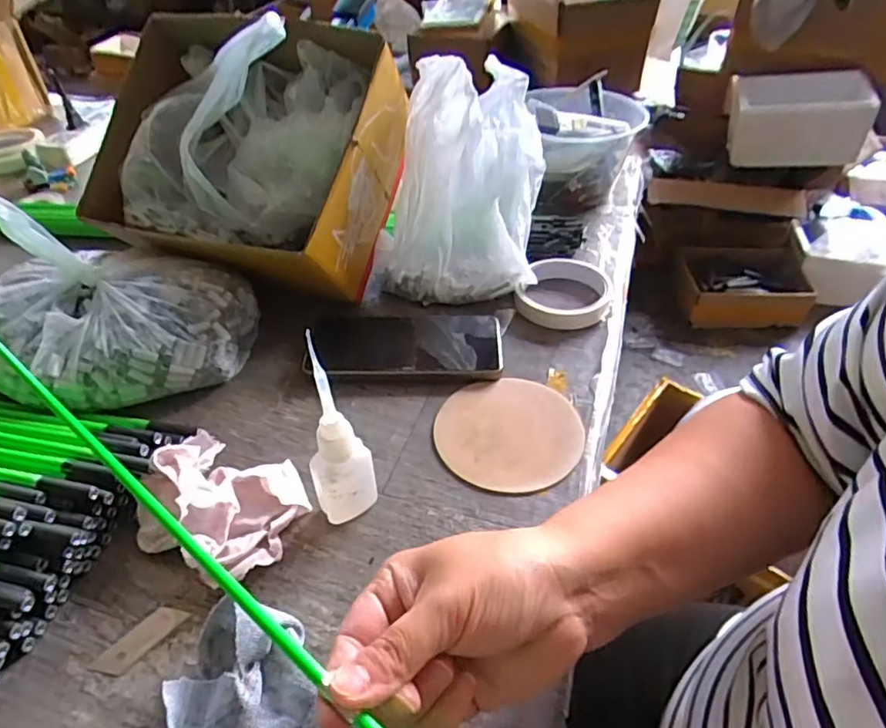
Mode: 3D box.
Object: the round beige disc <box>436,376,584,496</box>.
[{"bbox_3d":[0.049,0.050,0.431,0.104,0.005,0.104,0,42,0],"label":"round beige disc"}]

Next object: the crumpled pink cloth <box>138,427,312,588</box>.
[{"bbox_3d":[-0.139,0.085,0.362,0.095,0.043,0.090,15,44,16],"label":"crumpled pink cloth"}]

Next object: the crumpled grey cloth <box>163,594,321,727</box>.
[{"bbox_3d":[-0.095,0.158,0.276,0.066,0.049,0.100,-22,47,-22],"label":"crumpled grey cloth"}]

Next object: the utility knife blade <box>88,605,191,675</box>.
[{"bbox_3d":[-0.168,0.152,0.320,0.018,0.004,0.049,33,52,31],"label":"utility knife blade"}]

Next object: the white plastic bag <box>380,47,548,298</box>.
[{"bbox_3d":[0.020,-0.169,0.543,0.149,0.178,0.141,4,42,4],"label":"white plastic bag"}]

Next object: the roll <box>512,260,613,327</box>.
[{"bbox_3d":[0.114,-0.066,0.538,0.082,0.025,0.083,15,44,16],"label":"roll"}]

